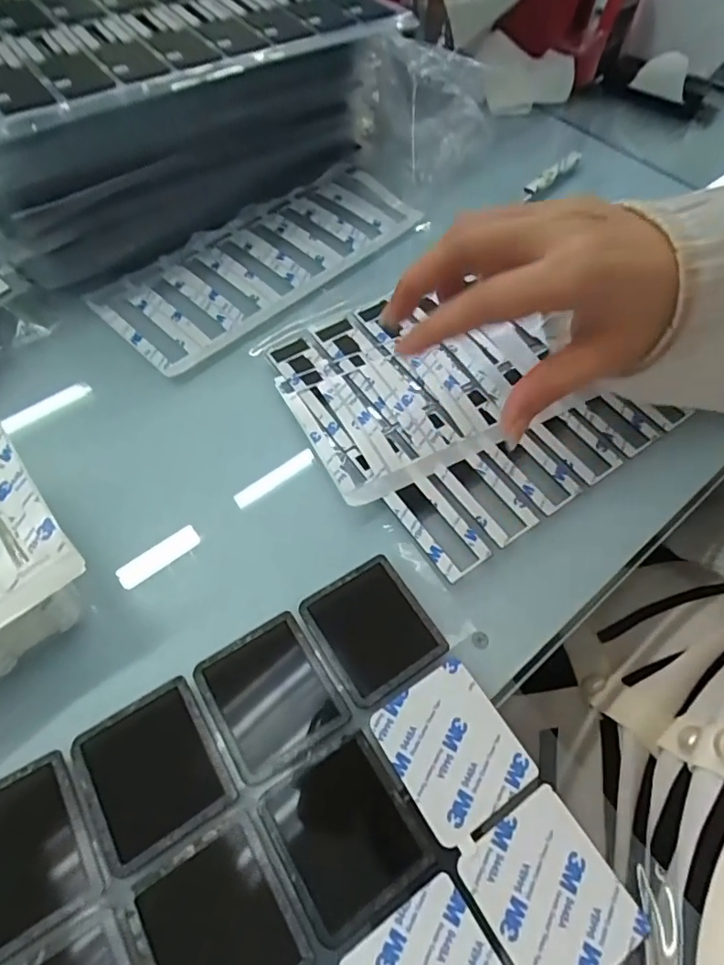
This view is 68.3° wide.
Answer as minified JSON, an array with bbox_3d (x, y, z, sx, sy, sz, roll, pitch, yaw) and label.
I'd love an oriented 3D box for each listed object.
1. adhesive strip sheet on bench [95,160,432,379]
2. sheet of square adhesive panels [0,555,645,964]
[{"bbox_3d":[-0.065,-0.161,0.374,0.232,0.007,0.093,-39,69,-21],"label":"adhesive strip sheet on bench"},{"bbox_3d":[-0.046,0.147,0.177,0.245,0.043,0.169,-29,65,-19],"label":"sheet of square adhesive panels"}]

